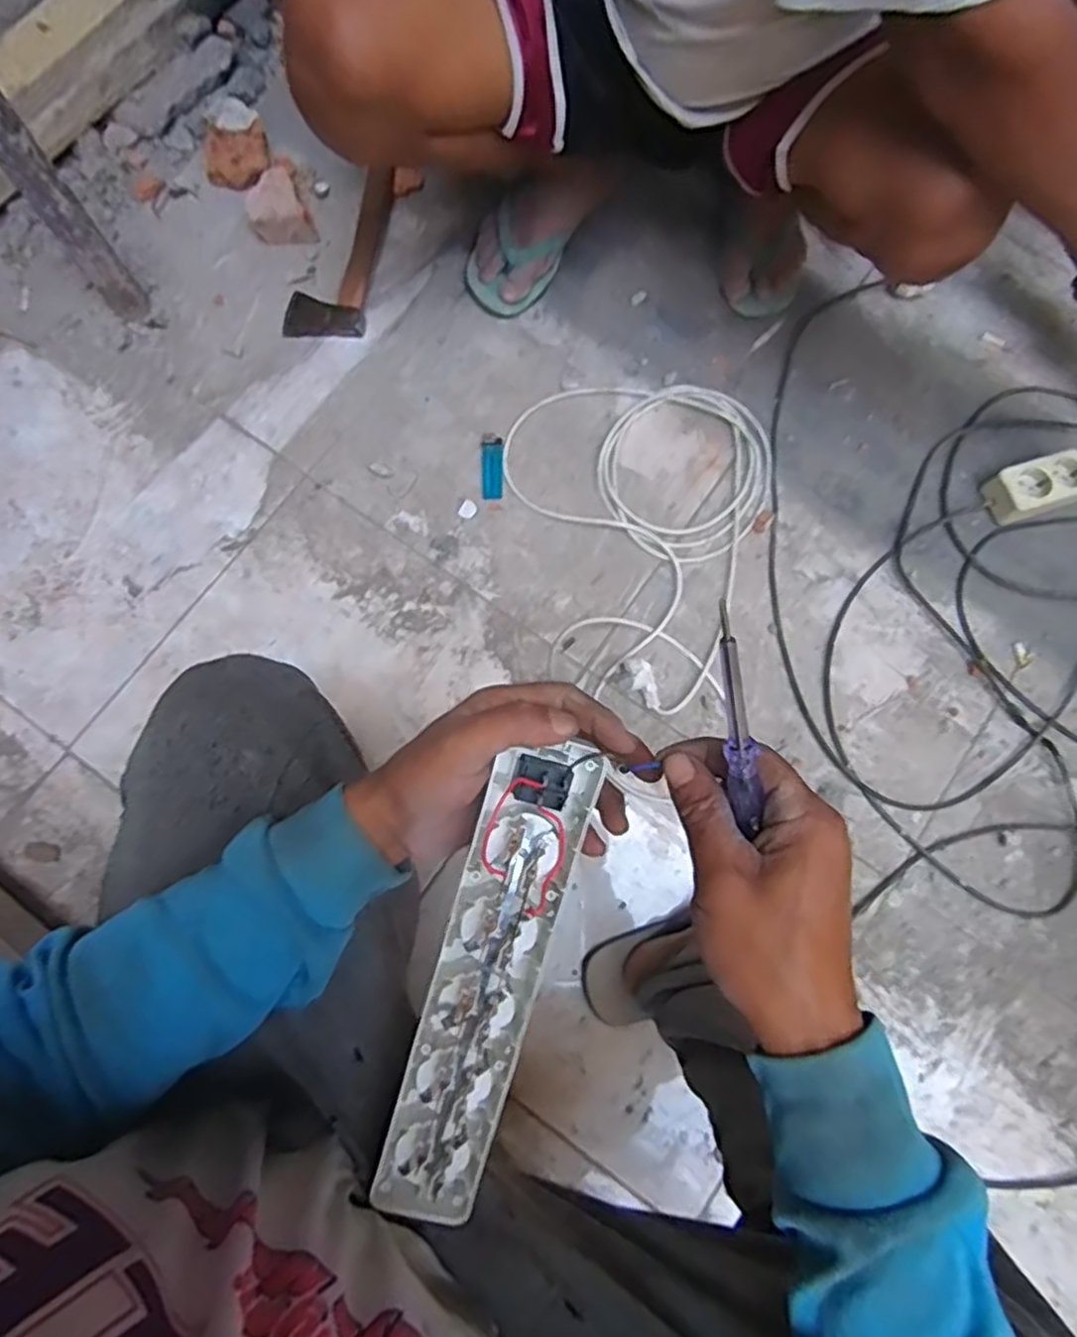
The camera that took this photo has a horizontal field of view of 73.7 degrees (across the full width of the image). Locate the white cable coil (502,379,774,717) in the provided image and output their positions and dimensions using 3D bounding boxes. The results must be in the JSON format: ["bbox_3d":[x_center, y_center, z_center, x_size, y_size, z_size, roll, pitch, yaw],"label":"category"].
[{"bbox_3d":[0.099,-0.164,0.826,0.303,0.022,0.393,15,79,2],"label":"white cable coil"}]

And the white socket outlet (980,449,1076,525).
[{"bbox_3d":[0.579,-0.211,0.836,0.107,0.037,0.061,-18,80,-5],"label":"white socket outlet"}]

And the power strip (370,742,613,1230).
[{"bbox_3d":[-0.026,0.166,0.381,0.055,0.022,0.265,17,96,2],"label":"power strip"}]

